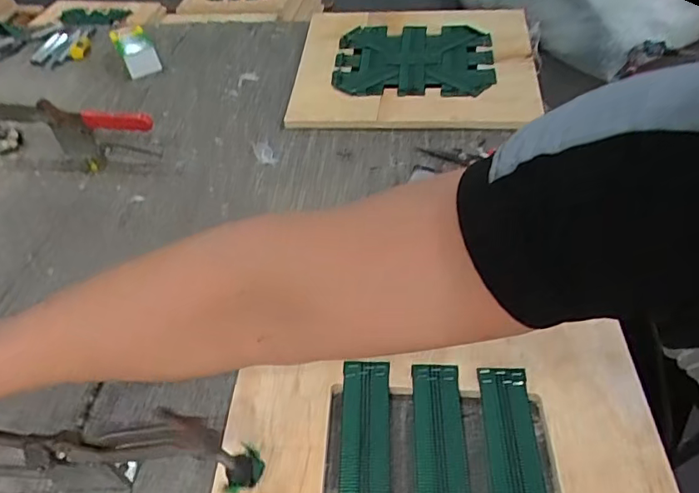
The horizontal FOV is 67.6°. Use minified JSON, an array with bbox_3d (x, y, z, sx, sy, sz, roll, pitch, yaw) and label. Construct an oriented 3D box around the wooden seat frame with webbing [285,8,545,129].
[{"bbox_3d":[0.123,-0.344,0.971,0.433,0.039,0.382,3,52,4],"label":"wooden seat frame with webbing"}]

